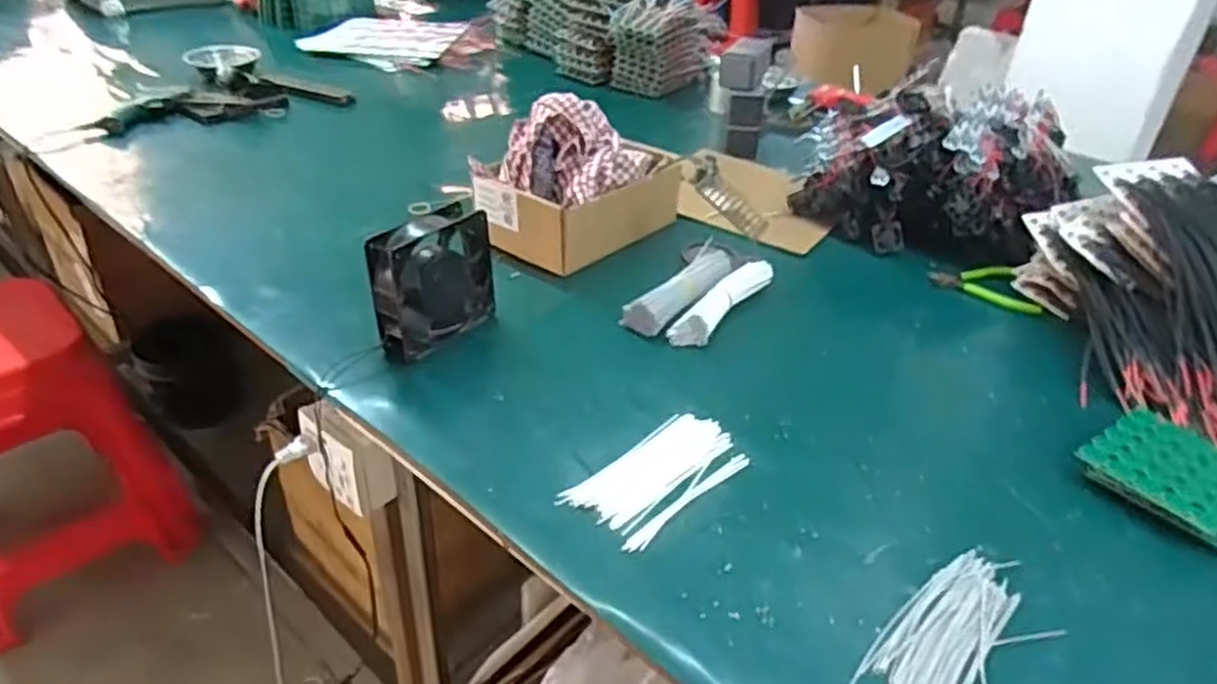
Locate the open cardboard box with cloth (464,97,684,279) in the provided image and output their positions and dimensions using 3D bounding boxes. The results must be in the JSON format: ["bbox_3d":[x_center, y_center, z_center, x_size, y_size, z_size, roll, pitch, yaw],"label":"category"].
[{"bbox_3d":[-0.034,-0.205,0.933,0.163,0.156,0.219,28,42,32],"label":"open cardboard box with cloth"}]

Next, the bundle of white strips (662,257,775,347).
[{"bbox_3d":[0.125,-0.043,0.823,0.033,0.029,0.173,26,41,30],"label":"bundle of white strips"}]

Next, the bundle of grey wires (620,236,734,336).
[{"bbox_3d":[0.085,-0.057,0.833,0.053,0.037,0.172,25,41,29],"label":"bundle of grey wires"}]

